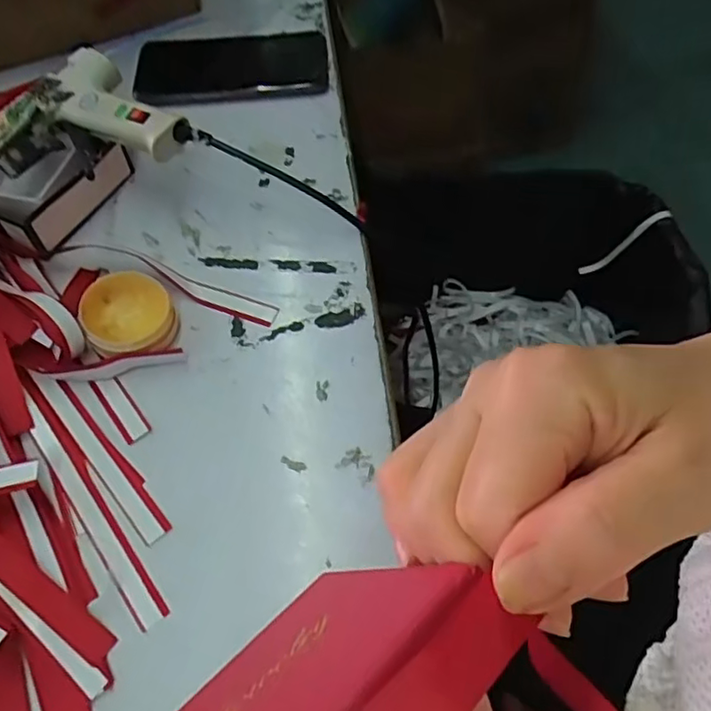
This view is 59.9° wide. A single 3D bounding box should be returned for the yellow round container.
[{"bbox_3d":[-0.142,-0.025,0.385,0.052,0.019,0.064,-26,61,-12],"label":"yellow round container"}]

